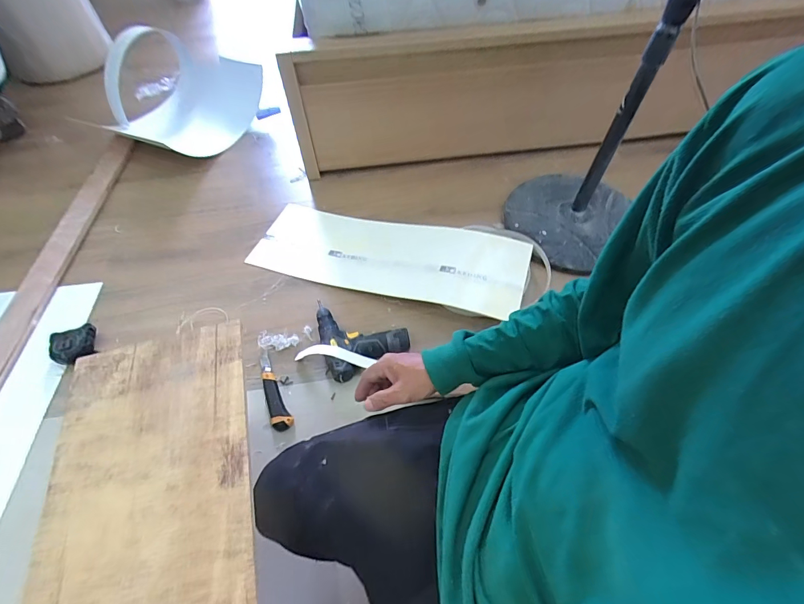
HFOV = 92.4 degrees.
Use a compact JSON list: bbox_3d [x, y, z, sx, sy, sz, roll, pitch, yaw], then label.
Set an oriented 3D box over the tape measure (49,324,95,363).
[{"bbox_3d":[-0.750,0.098,0.879,0.087,0.036,0.086,-19,56,-12],"label":"tape measure"}]

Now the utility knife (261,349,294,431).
[{"bbox_3d":[-0.281,0.189,0.830,0.039,0.018,0.185,-23,57,-15],"label":"utility knife"}]

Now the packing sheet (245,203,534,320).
[{"bbox_3d":[-0.042,-0.133,1.012,0.707,0.056,0.244,14,56,11],"label":"packing sheet"}]

